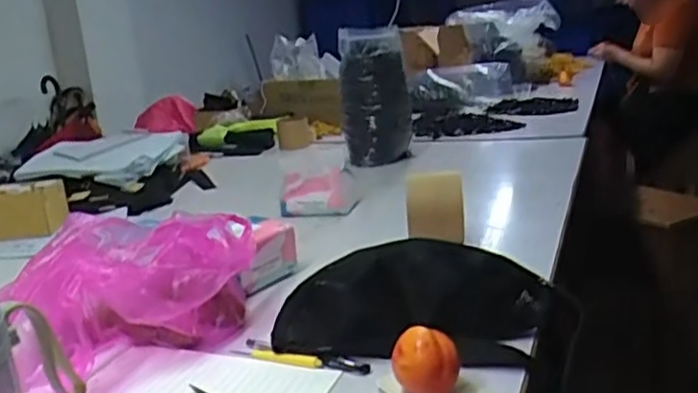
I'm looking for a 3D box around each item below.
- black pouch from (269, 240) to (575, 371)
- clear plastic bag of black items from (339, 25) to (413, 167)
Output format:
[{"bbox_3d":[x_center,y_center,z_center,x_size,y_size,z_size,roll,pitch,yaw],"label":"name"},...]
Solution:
[{"bbox_3d":[0.075,0.104,0.672,0.280,0.089,0.104,-1,14,14],"label":"black pouch"},{"bbox_3d":[0.061,-0.225,1.505,0.149,0.297,0.182,-4,14,4],"label":"clear plastic bag of black items"}]

